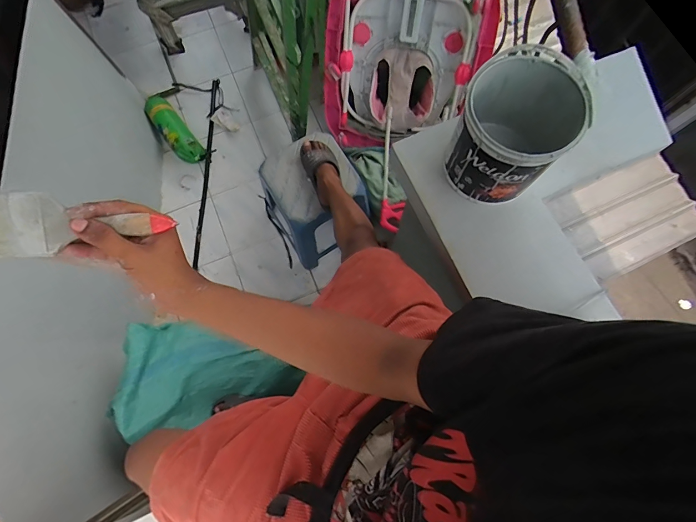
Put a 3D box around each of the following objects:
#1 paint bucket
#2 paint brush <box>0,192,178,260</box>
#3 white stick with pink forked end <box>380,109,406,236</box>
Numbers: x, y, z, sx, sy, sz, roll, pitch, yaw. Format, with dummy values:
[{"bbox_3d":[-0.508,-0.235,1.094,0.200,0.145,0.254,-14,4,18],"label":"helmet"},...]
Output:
[{"bbox_3d":[0.287,-0.230,0.662,0.187,0.202,0.201,35,81,9],"label":"paint bucket"},{"bbox_3d":[-0.262,-0.036,0.348,0.168,0.010,0.062,-4,101,-19],"label":"paint brush"},{"bbox_3d":[0.168,-0.353,1.438,0.094,0.060,0.477,-4,95,1],"label":"white stick with pink forked end"}]

